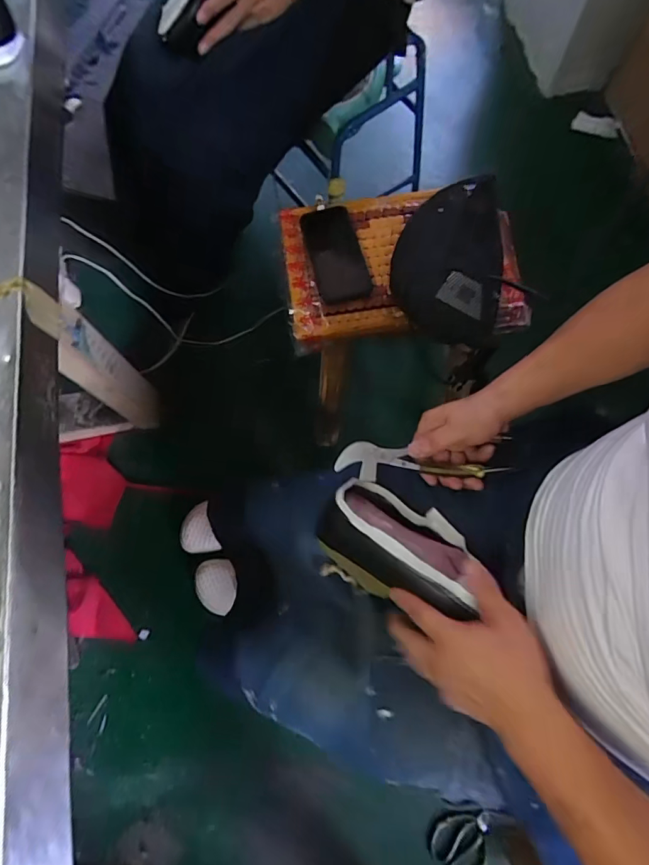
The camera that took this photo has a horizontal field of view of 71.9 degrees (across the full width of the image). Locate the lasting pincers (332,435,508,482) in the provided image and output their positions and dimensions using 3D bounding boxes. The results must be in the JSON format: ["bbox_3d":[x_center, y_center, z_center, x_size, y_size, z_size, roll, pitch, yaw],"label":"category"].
[{"bbox_3d":[0.110,0.030,0.503,0.192,0.015,0.053,3,73,0],"label":"lasting pincers"}]

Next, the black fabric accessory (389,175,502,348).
[{"bbox_3d":[0.183,-0.257,0.660,0.154,0.071,0.262,14,73,6],"label":"black fabric accessory"}]

